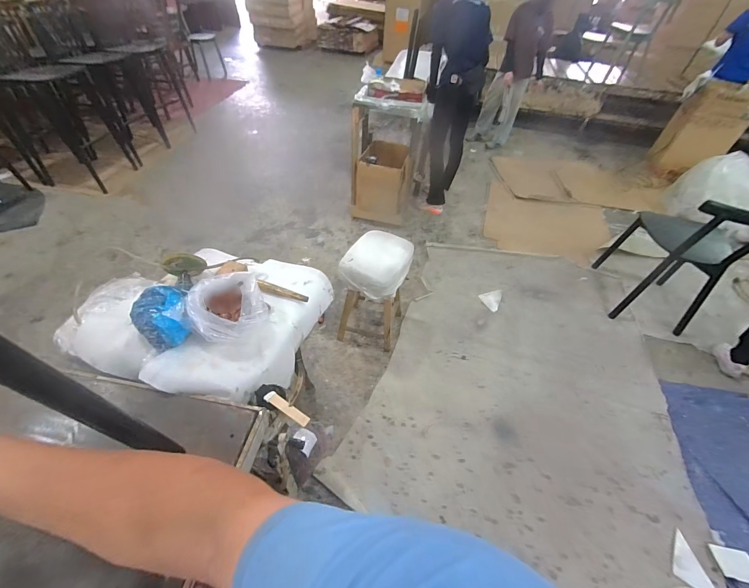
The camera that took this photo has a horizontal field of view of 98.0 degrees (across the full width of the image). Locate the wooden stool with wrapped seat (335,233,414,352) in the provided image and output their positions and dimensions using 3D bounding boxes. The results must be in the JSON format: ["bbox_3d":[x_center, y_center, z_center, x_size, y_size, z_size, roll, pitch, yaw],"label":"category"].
[{"bbox_3d":[-0.006,0.008,1.608,0.279,0.551,0.325,16,46,11],"label":"wooden stool with wrapped seat"}]

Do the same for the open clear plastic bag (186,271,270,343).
[{"bbox_3d":[-0.393,0.036,0.883,0.193,0.130,0.197,5,45,-1],"label":"open clear plastic bag"}]

